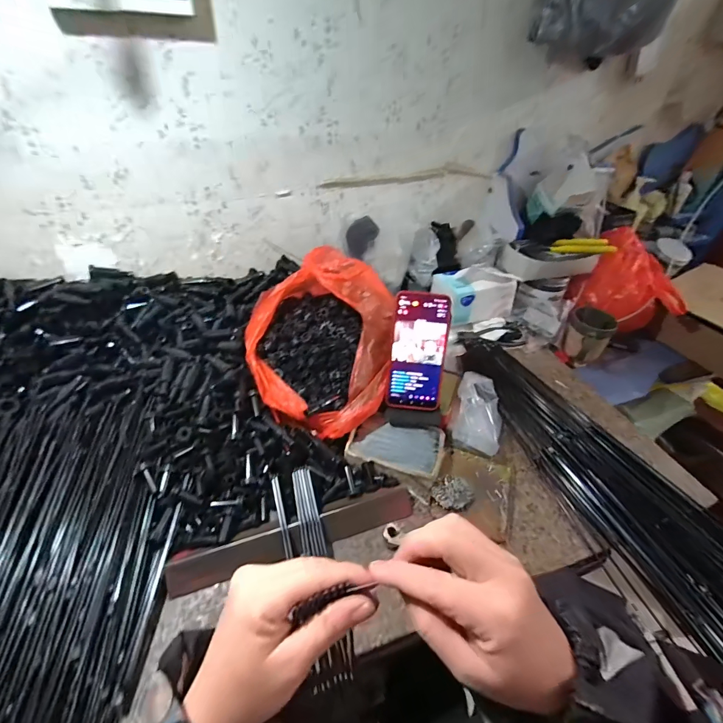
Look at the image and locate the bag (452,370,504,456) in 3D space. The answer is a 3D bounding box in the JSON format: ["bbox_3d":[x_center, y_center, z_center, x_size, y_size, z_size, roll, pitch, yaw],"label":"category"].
[{"bbox_3d":[0.181,0.079,0.575,0.071,0.068,0.121,13,41,16],"label":"bag"}]

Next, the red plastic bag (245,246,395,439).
[{"bbox_3d":[-0.060,-0.031,0.566,0.207,0.168,0.243,4,39,4],"label":"red plastic bag"}]

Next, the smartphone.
[{"bbox_3d":[0.080,-0.013,0.528,0.078,0.163,0.007,5,10,1],"label":"smartphone"}]

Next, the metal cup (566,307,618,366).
[{"bbox_3d":[0.466,-0.057,0.770,0.073,0.107,0.067,0,39,0],"label":"metal cup"}]

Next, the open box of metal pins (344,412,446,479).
[{"bbox_3d":[0.049,0.119,0.531,0.128,0.021,0.076,13,52,5],"label":"open box of metal pins"}]

